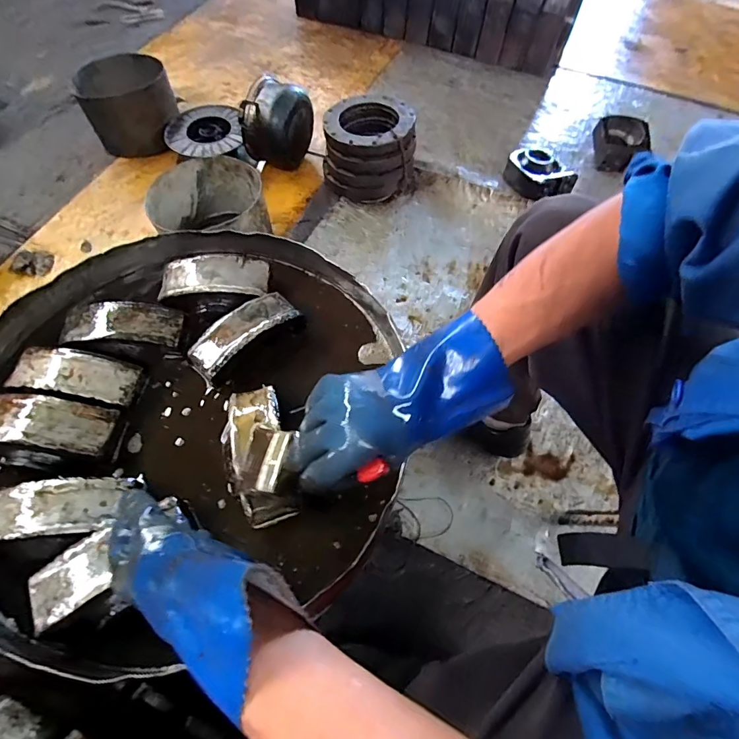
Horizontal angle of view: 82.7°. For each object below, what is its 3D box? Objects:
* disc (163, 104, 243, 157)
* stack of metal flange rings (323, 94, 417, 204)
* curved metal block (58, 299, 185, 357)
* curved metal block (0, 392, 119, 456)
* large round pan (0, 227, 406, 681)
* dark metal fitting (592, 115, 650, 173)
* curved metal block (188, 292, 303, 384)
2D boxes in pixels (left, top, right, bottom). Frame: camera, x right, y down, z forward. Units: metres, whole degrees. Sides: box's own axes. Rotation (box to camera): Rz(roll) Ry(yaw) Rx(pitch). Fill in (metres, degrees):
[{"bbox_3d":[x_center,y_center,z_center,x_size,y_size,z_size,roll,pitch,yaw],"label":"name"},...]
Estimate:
[{"bbox_3d":[-0.501,-0.725,1.270,0.221,0.036,0.216,1,61,-1],"label":"disc"},{"bbox_3d":[-0.002,-0.635,1.224,0.254,0.178,0.256,0,61,-2],"label":"stack of metal flange rings"},{"bbox_3d":[-0.345,-0.054,0.583,0.158,0.043,0.071,0,61,-2],"label":"curved metal block"},{"bbox_3d":[-0.395,0.063,0.508,0.150,0.033,0.060,6,61,2],"label":"curved metal block"},{"bbox_3d":[-0.250,0.049,0.539,0.552,0.079,0.556,2,61,-1],"label":"large round pan"},{"bbox_3d":[0.818,-0.735,1.385,0.169,0.121,0.136,20,63,9],"label":"dark metal fitting"},{"bbox_3d":[-0.174,-0.050,0.587,0.160,0.046,0.061,-34,68,-18],"label":"curved metal block"}]

